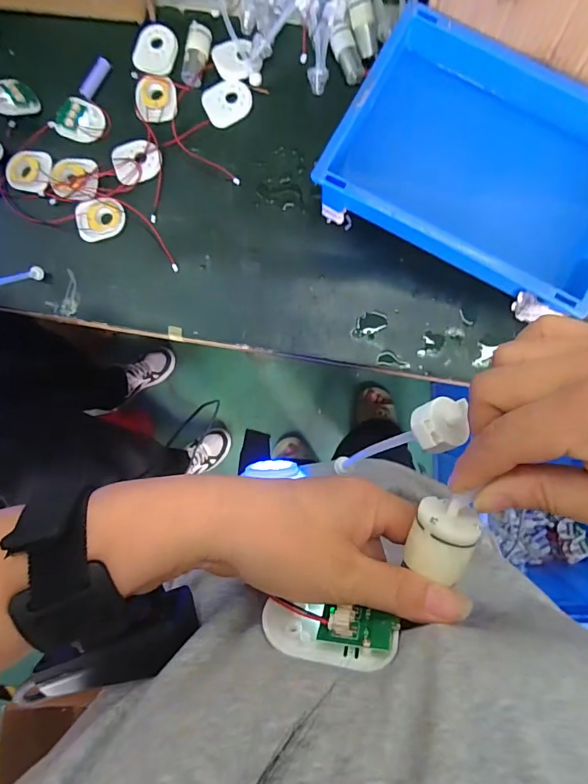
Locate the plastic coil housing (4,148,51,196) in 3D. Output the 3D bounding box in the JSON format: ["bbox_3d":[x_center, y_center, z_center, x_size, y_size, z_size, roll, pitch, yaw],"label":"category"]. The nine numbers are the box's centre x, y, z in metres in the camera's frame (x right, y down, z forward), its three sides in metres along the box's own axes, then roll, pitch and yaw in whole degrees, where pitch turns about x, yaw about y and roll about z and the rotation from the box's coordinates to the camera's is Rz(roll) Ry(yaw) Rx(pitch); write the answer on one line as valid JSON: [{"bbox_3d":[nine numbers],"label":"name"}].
[{"bbox_3d":[-0.325,-0.272,0.538,0.054,0.004,0.051,0,88,1],"label":"plastic coil housing"}]

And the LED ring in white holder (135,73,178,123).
[{"bbox_3d":[-0.169,-0.359,0.536,0.051,0.008,0.064,-1,88,1],"label":"LED ring in white holder"}]

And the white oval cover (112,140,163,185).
[{"bbox_3d":[-0.190,-0.280,0.532,0.058,0.004,0.052,-10,87,1],"label":"white oval cover"}]

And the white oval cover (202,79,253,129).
[{"bbox_3d":[-0.081,-0.355,0.536,0.058,0.004,0.051,-28,87,0],"label":"white oval cover"}]

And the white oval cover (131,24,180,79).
[{"bbox_3d":[-0.168,-0.421,0.538,0.055,0.004,0.059,12,88,2],"label":"white oval cover"}]

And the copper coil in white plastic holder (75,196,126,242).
[{"bbox_3d":[-0.235,-0.212,0.534,0.057,0.004,0.051,-10,87,1],"label":"copper coil in white plastic holder"}]

